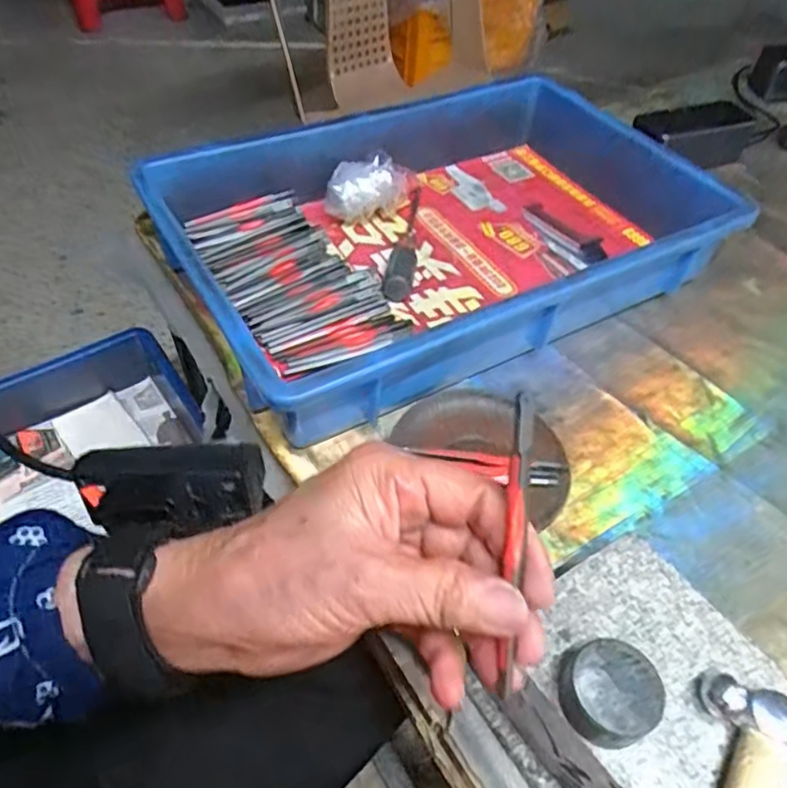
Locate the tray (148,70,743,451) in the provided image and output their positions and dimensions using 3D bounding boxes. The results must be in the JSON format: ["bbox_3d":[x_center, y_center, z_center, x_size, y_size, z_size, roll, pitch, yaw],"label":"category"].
[{"bbox_3d":[0.037,-0.142,0.524,0.416,0.075,0.281,-22,55,-22],"label":"tray"}]

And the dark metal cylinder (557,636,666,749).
[{"bbox_3d":[0.090,0.124,0.261,0.035,0.022,0.038,2,50,-2],"label":"dark metal cylinder"}]

